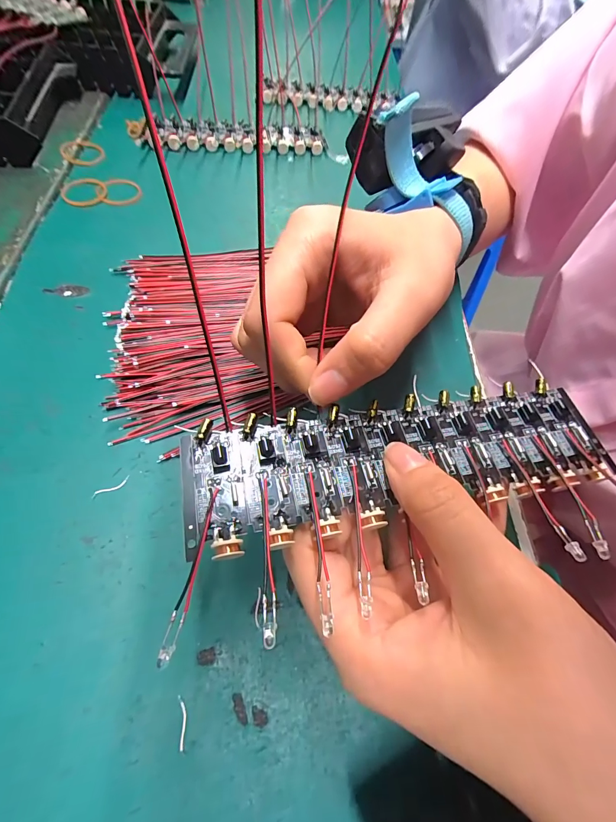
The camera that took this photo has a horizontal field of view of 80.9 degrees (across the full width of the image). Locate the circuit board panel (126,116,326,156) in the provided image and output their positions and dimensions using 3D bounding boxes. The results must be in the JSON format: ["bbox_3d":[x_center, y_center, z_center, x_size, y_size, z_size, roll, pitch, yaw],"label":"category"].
[{"bbox_3d":[-0.072,-0.250,0.330,0.172,0.016,0.044,-8,62,-8],"label":"circuit board panel"}]

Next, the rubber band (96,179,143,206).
[{"bbox_3d":[-0.146,-0.171,0.279,0.031,0.005,0.028,-21,64,-14],"label":"rubber band"}]

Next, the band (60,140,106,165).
[{"bbox_3d":[-0.186,-0.214,0.298,0.030,0.006,0.038,-25,67,-14],"label":"band"}]

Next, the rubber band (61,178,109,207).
[{"bbox_3d":[-0.170,-0.166,0.274,0.032,0.004,0.032,-24,65,-16],"label":"rubber band"}]

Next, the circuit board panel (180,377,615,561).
[{"bbox_3d":[0.038,0.015,0.134,0.161,0.006,0.044,-7,63,-13],"label":"circuit board panel"}]

